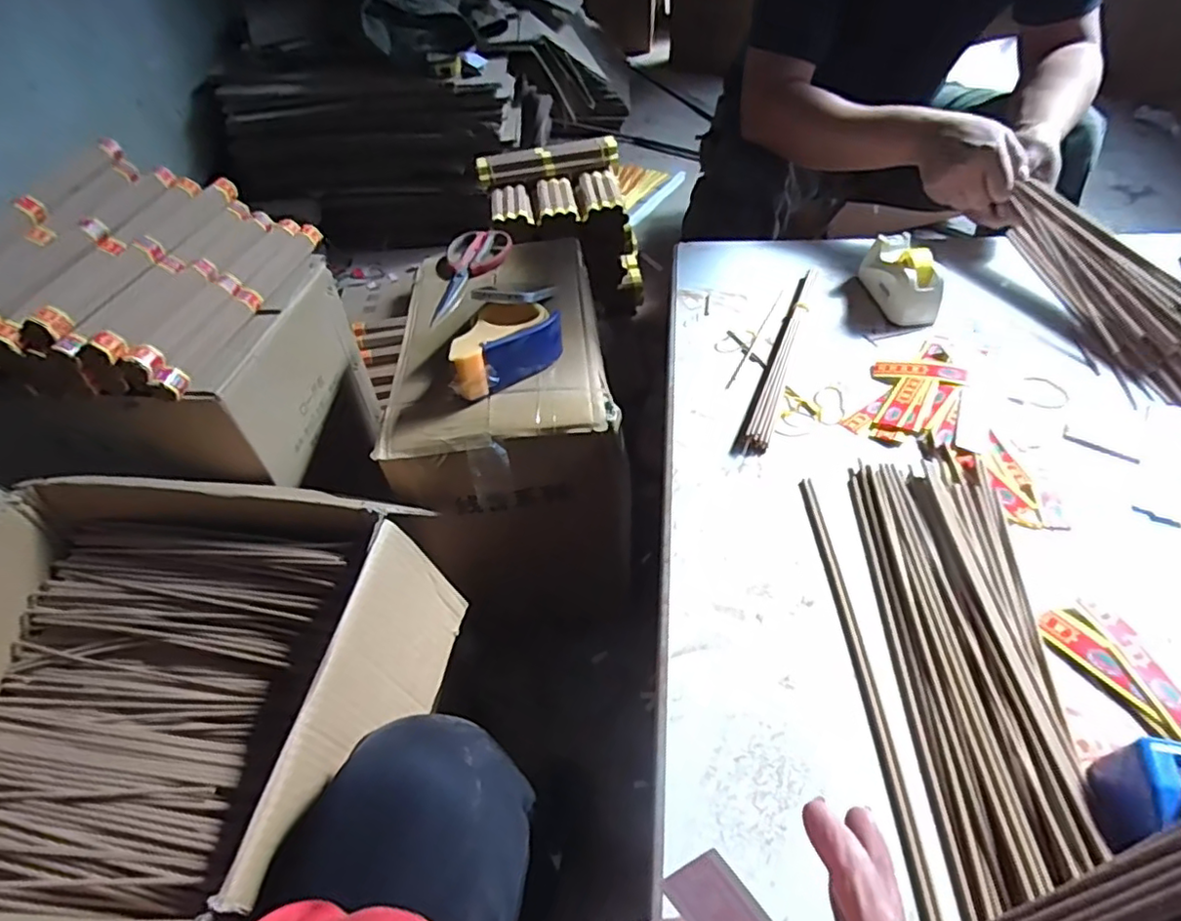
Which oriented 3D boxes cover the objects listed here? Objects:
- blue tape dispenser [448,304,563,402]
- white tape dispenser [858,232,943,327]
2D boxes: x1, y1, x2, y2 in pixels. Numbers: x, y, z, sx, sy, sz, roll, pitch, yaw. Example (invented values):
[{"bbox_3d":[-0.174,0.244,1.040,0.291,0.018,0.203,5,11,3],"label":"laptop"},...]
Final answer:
[{"bbox_3d":[-0.111,-0.135,0.745,0.150,0.068,0.085,-37,54,-24],"label":"blue tape dispenser"},{"bbox_3d":[0.364,-0.218,0.724,0.056,0.065,0.116,-6,48,1],"label":"white tape dispenser"}]

